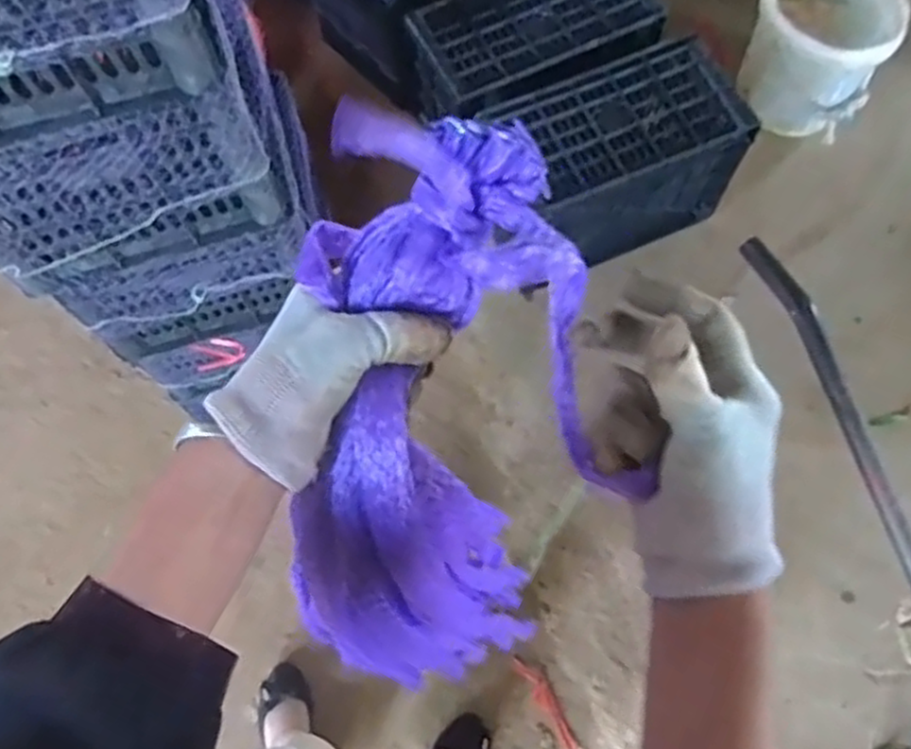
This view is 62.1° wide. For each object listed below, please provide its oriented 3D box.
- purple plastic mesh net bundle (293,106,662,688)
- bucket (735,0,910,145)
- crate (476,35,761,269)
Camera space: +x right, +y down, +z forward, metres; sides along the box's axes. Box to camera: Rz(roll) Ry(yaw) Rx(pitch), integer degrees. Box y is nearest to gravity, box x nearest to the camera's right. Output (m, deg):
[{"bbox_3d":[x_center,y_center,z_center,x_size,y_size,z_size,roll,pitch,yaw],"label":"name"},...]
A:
[{"bbox_3d":[-0.007,0.056,0.429,0.151,0.394,0.123,7,39,5],"label":"purple plastic mesh net bundle"},{"bbox_3d":[0.712,-0.646,1.497,0.257,0.226,0.243,0,70,0],"label":"bucket"},{"bbox_3d":[0.284,-0.392,1.404,0.440,0.265,0.233,-22,71,-7],"label":"crate"}]

